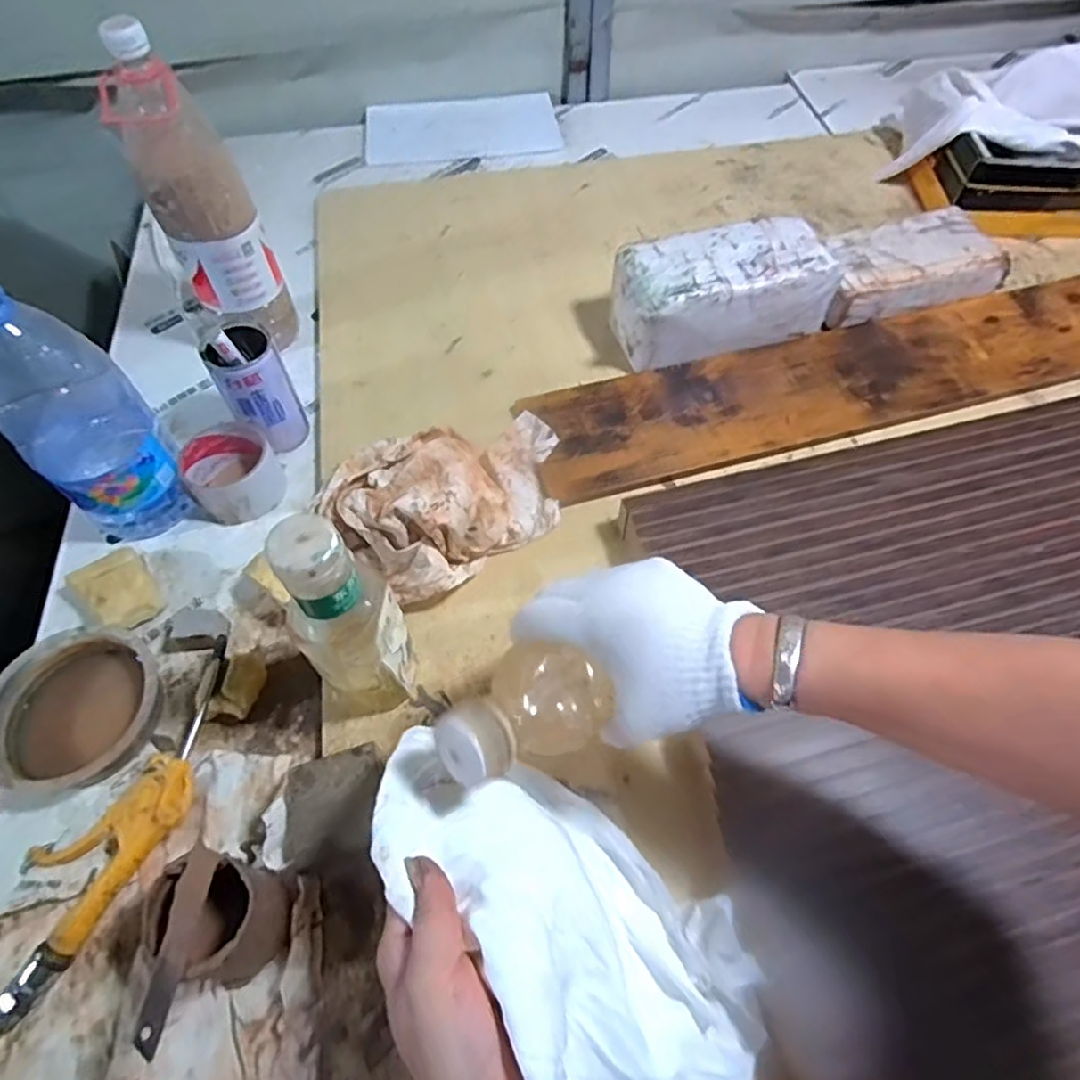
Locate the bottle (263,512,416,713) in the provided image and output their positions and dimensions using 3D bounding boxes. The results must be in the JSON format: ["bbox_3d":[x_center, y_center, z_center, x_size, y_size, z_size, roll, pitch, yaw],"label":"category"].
[{"bbox_3d":[-0.126,0.060,0.453,0.053,0.222,0.070,5,59,3],"label":"bottle"}]

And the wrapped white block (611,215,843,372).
[{"bbox_3d":[0.192,-0.257,0.696,0.228,0.100,0.101,-13,59,-8],"label":"wrapped white block"}]

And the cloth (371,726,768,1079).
[{"bbox_3d":[0.025,0.220,0.362,0.146,0.140,0.276,-29,63,-16],"label":"cloth"}]

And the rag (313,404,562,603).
[{"bbox_3d":[-0.081,-0.057,0.584,0.222,0.085,0.168,-39,66,-21],"label":"rag"}]

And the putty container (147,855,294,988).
[{"bbox_3d":[-0.201,0.239,0.417,0.068,0.079,0.062,37,66,21],"label":"putty container"}]

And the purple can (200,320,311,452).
[{"bbox_3d":[-0.269,-0.143,0.631,0.060,0.140,0.065,0,58,0],"label":"purple can"}]

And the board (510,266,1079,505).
[{"bbox_3d":[0.353,-0.182,0.699,0.739,0.020,0.152,-16,60,-9],"label":"board"}]

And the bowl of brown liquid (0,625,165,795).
[{"bbox_3d":[-0.364,0.131,0.512,0.120,0.041,0.121,0,58,0],"label":"bowl of brown liquid"}]

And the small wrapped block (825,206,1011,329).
[{"bbox_3d":[0.406,-0.308,0.745,0.213,0.054,0.108,-15,60,-9],"label":"small wrapped block"}]

